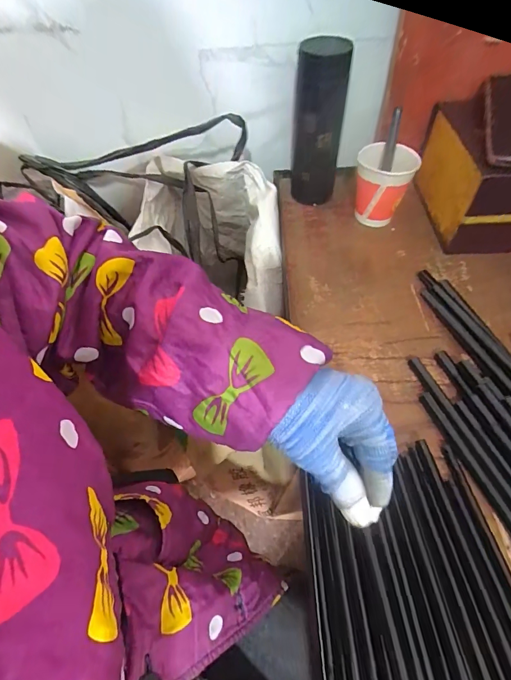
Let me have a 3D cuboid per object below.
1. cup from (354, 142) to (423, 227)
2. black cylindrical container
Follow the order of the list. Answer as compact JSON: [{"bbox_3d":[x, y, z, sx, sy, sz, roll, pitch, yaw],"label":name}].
[{"bbox_3d":[0.172,-0.209,0.493,0.071,0.090,0.067,-1,54,1],"label":"cup"},{"bbox_3d":[0.084,-0.288,0.491,0.063,0.196,0.073,4,55,5],"label":"black cylindrical container"}]

